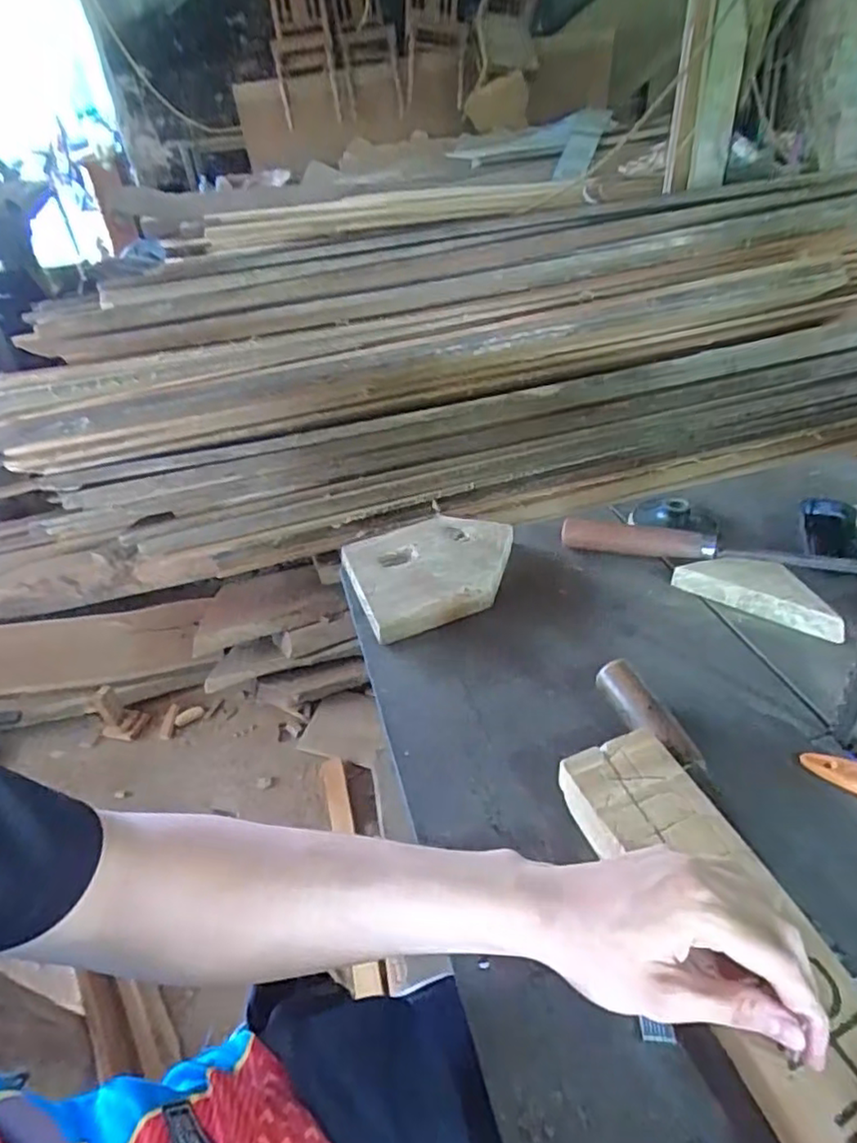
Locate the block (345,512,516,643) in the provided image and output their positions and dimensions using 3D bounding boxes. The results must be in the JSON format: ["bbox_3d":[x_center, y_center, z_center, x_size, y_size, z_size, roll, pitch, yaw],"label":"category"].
[{"bbox_3d":[0.007,-0.004,0.659,0.170,0.026,0.147,-16,39,-13],"label":"block"}]

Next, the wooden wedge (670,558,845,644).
[{"bbox_3d":[0.304,0.017,0.590,0.143,0.027,0.047,20,44,30],"label":"wooden wedge"}]

